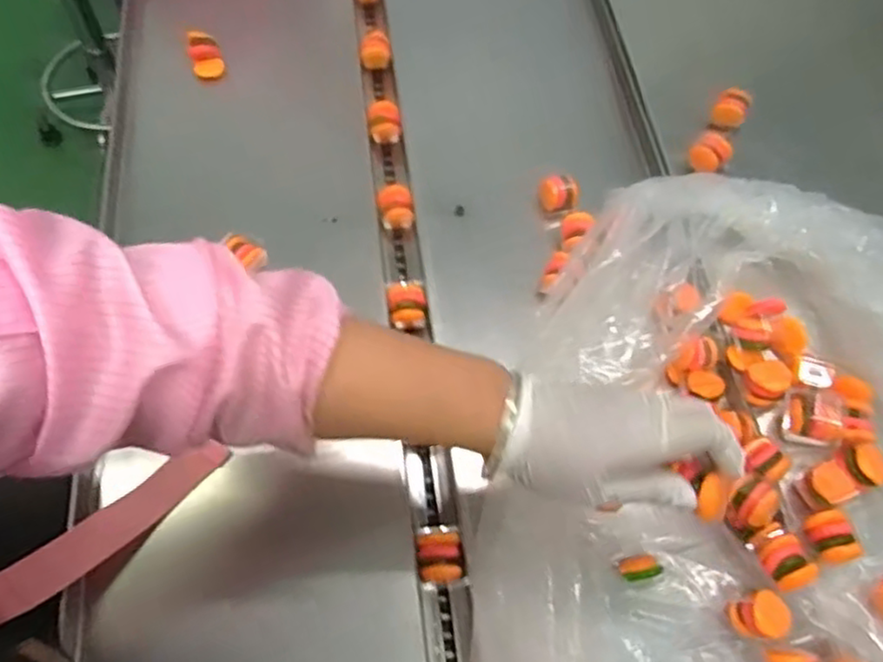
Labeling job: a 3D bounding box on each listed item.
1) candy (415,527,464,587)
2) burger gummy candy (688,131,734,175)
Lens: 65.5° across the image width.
[{"bbox_3d":[-0.002,0.165,0.496,0.031,0.039,0.036,-6,62,-6],"label":"candy"},{"bbox_3d":[0.239,-0.158,0.610,0.026,0.028,0.025,1,61,-2],"label":"burger gummy candy"}]

